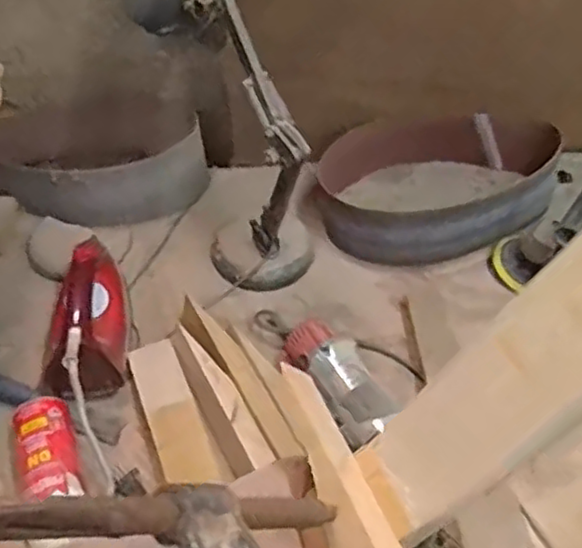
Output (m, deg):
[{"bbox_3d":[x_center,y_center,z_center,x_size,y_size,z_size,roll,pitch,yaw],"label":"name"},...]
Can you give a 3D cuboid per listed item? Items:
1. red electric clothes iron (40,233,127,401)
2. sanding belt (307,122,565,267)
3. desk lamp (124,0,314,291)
[{"bbox_3d":[-0.245,0.072,0.835,0.071,0.112,0.219,-1,52,1],"label":"red electric clothes iron"},{"bbox_3d":[0.213,-0.126,0.969,0.340,0.086,0.202,2,52,3],"label":"sanding belt"},{"bbox_3d":[-0.080,-0.195,0.835,0.154,0.436,0.275,-18,54,-12],"label":"desk lamp"}]

